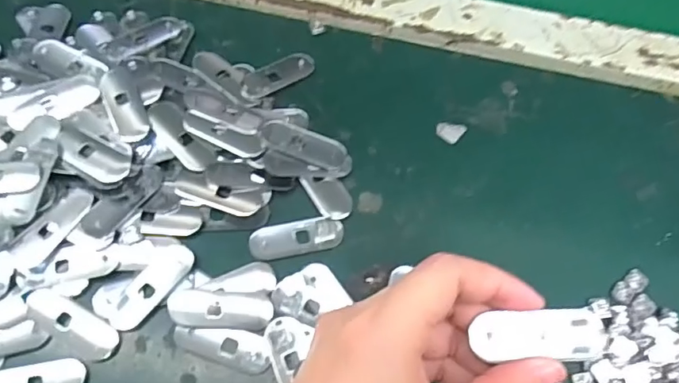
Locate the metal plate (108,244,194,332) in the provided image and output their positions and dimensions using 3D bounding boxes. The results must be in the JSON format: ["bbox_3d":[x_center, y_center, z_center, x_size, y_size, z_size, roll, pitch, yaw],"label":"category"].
[{"bbox_3d":[-0.097,0.048,0.269,0.019,0.004,0.050,34,68,13],"label":"metal plate"}]

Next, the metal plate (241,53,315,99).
[{"bbox_3d":[-0.039,-0.073,0.330,0.050,0.006,0.019,-34,71,-16],"label":"metal plate"}]

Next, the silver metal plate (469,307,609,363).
[{"bbox_3d":[0.076,0.054,0.199,0.050,0.004,0.019,-1,65,0],"label":"silver metal plate"}]

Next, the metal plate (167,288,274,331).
[{"bbox_3d":[-0.060,0.059,0.265,0.051,0.004,0.019,3,65,-1],"label":"metal plate"}]

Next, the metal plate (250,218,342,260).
[{"bbox_3d":[-0.023,0.025,0.286,0.050,0.004,0.019,-11,66,-7],"label":"metal plate"}]

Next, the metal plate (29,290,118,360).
[{"bbox_3d":[-0.134,0.066,0.262,0.051,0.004,0.018,26,67,10],"label":"metal plate"}]

